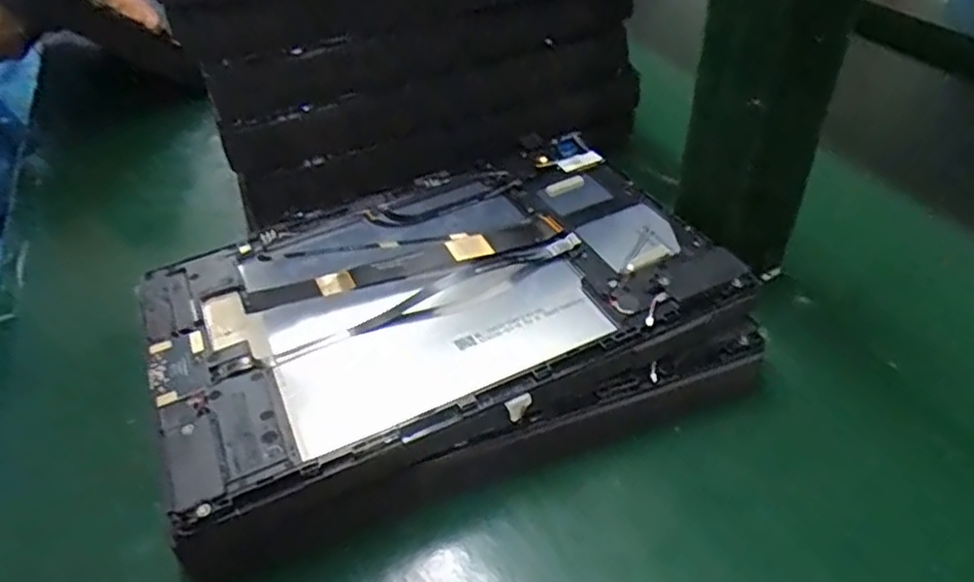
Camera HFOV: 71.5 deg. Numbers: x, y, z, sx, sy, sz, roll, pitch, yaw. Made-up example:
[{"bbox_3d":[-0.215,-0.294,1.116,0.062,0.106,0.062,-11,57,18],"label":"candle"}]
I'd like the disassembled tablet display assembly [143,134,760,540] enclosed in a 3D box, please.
[{"bbox_3d":[-0.024,-0.005,0.301,0.233,0.014,0.150,-18,43,-17],"label":"disassembled tablet display assembly"}]

